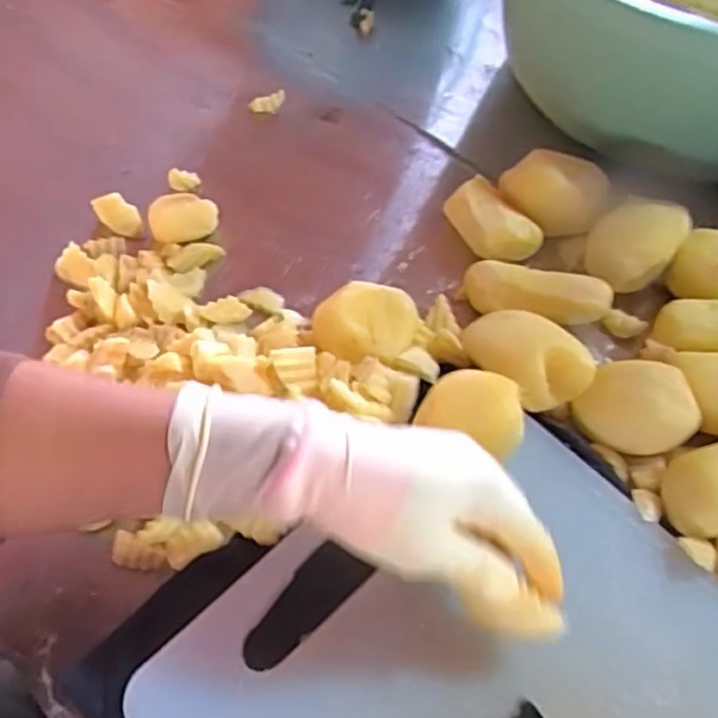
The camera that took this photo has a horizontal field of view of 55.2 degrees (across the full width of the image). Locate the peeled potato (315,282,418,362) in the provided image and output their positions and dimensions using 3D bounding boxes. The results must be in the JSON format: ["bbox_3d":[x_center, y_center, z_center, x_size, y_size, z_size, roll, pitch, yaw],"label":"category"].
[{"bbox_3d":[0.003,-0.021,0.452,0.065,0.038,0.057,14,61,10],"label":"peeled potato"}]

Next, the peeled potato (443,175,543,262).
[{"bbox_3d":[0.096,-0.097,0.496,0.040,0.034,0.065,-31,64,-18],"label":"peeled potato"}]

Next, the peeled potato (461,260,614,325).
[{"bbox_3d":[0.117,-0.043,0.457,0.093,0.026,0.029,12,59,7],"label":"peeled potato"}]

